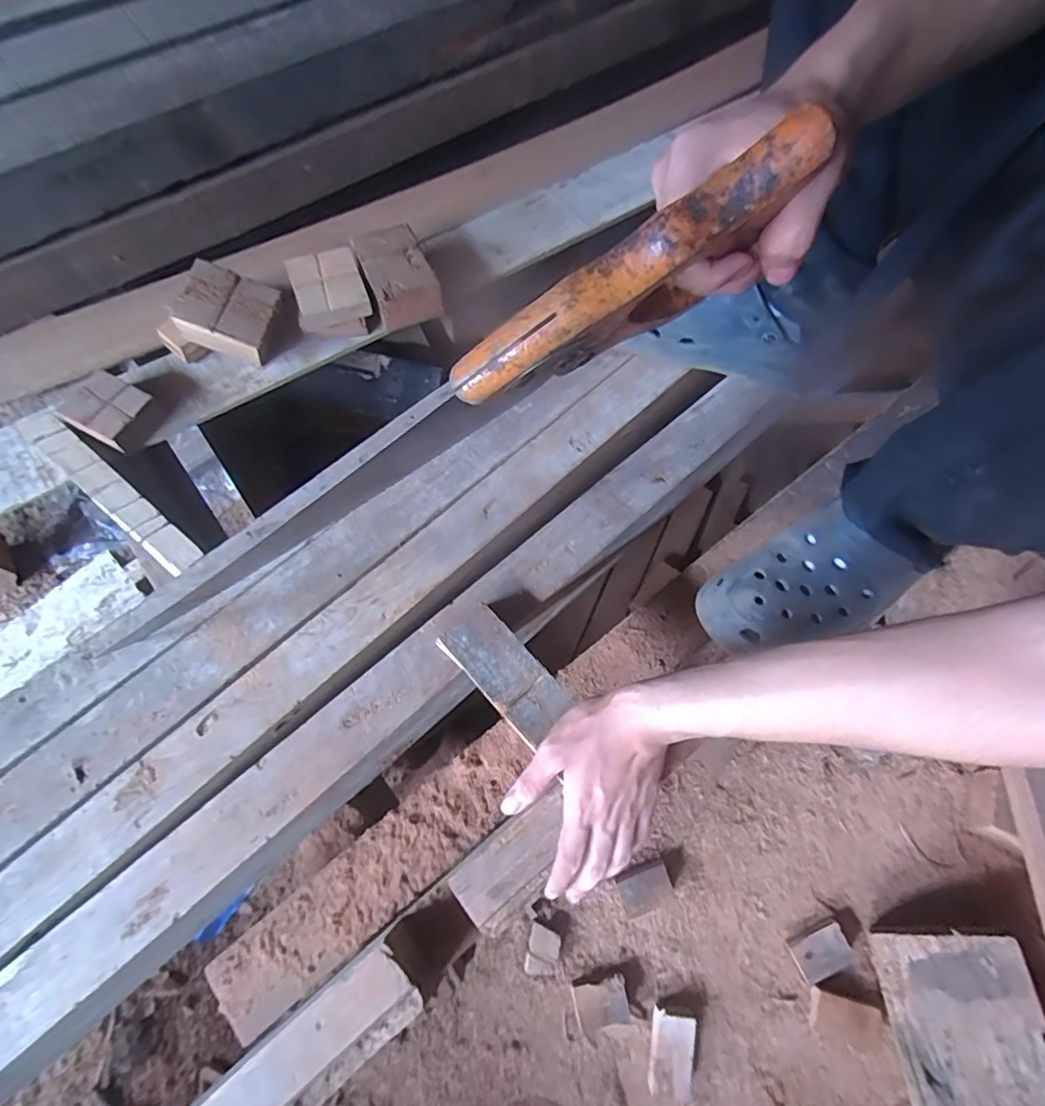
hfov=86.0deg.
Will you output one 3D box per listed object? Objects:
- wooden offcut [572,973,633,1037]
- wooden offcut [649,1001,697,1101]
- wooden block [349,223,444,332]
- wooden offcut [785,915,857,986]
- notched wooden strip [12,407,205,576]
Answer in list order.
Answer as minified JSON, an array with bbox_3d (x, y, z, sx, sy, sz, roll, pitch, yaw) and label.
[{"bbox_3d":[0.099,0.559,0.696,0.064,0.025,0.054,-12,72,-3],"label":"wooden offcut"},{"bbox_3d":[0.183,0.607,0.685,0.050,0.032,0.082,8,67,0],"label":"wooden offcut"},{"bbox_3d":[-0.166,-0.369,0.745,0.086,0.049,0.121,-21,69,-12],"label":"wooden block"},{"bbox_3d":[0.386,0.512,0.720,0.075,0.018,0.052,-19,73,-6],"label":"wooden offcut"},{"bbox_3d":[-0.468,-0.075,0.626,0.291,0.013,0.039,37,70,12],"label":"notched wooden strip"}]

